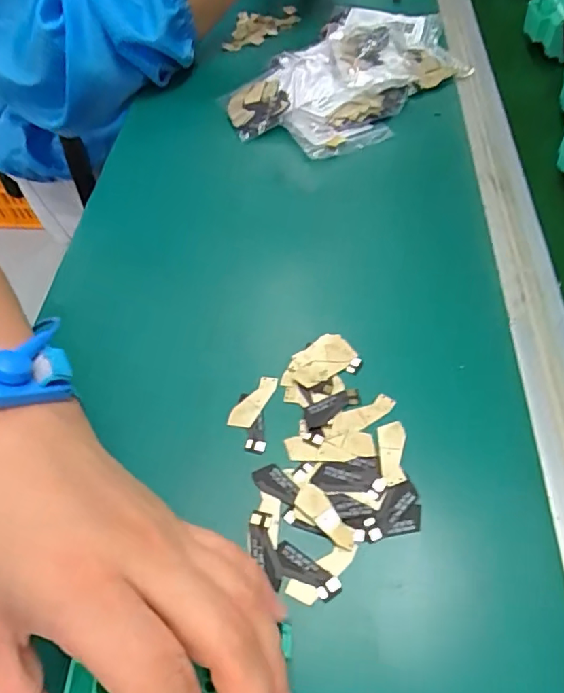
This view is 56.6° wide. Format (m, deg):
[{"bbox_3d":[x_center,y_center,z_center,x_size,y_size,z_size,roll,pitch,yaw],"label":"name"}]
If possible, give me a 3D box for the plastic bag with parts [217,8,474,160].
[{"bbox_3d":[0.064,-0.265,0.498,0.247,0.029,0.167,-40,61,-22],"label":"plastic bag with parts"}]

